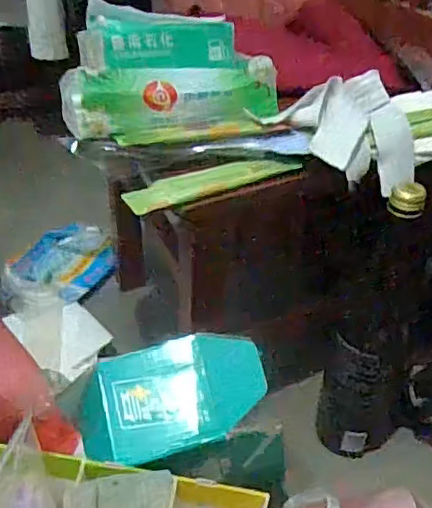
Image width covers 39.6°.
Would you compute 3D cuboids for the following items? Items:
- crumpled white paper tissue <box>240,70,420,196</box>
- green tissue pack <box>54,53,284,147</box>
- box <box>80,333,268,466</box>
[{"bbox_3d":[0.123,-0.105,0.519,0.102,0.058,0.126,27,43,28],"label":"crumpled white paper tissue"},{"bbox_3d":[-0.035,-0.131,0.500,0.179,0.048,0.069,-7,38,-13],"label":"green tissue pack"},{"bbox_3d":[-0.037,0.120,0.493,0.151,0.056,0.085,-12,67,-3],"label":"box"}]

